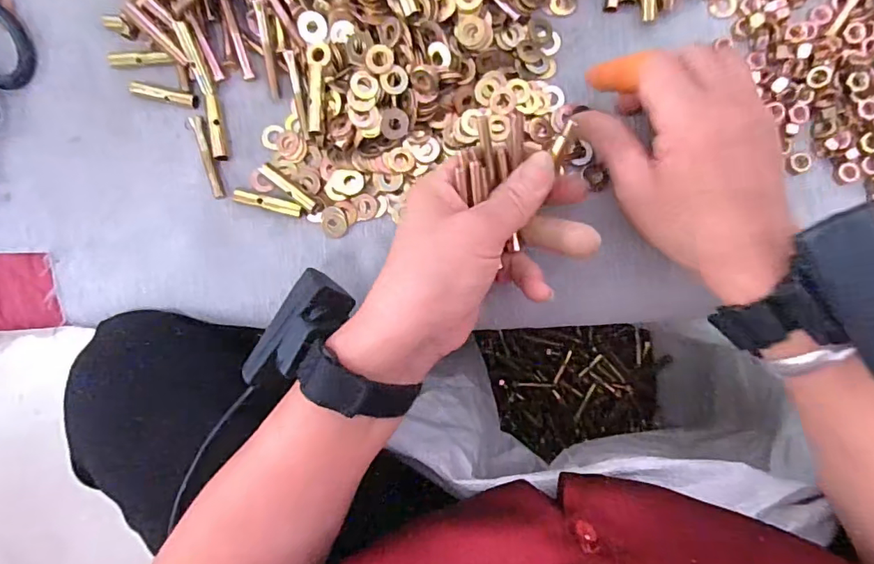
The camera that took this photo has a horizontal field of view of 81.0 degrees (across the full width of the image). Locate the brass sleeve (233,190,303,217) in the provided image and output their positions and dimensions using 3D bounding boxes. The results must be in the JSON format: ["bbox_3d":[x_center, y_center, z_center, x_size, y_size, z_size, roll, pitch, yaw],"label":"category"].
[{"bbox_3d":[-0.107,-0.050,0.325,0.042,0.007,0.008,13,98,-12],"label":"brass sleeve"}]

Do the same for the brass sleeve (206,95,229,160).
[{"bbox_3d":[-0.140,-0.098,0.326,0.008,0.008,0.043,-13,80,7],"label":"brass sleeve"}]

